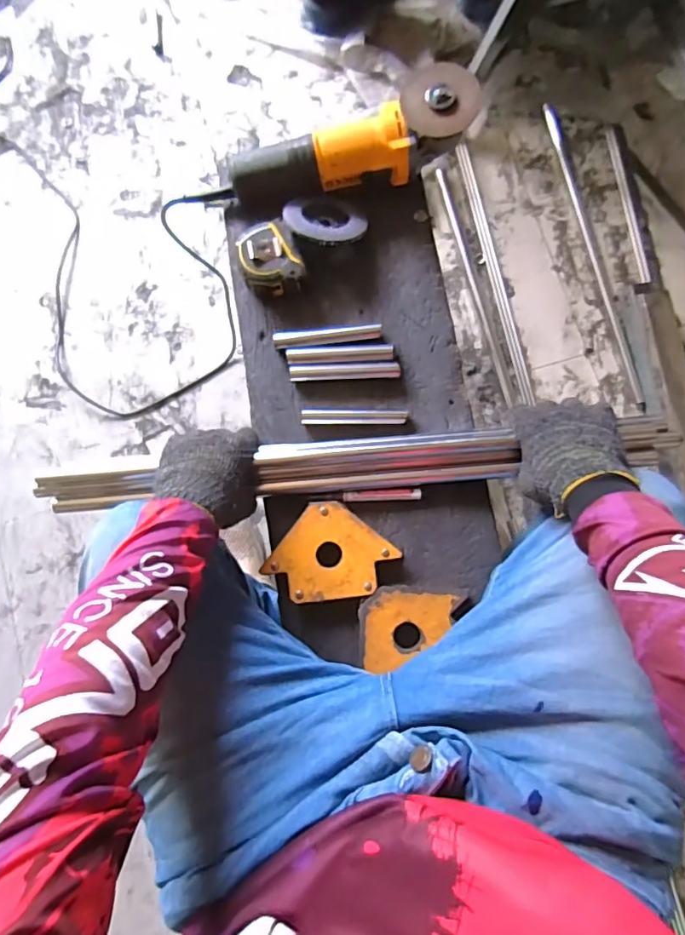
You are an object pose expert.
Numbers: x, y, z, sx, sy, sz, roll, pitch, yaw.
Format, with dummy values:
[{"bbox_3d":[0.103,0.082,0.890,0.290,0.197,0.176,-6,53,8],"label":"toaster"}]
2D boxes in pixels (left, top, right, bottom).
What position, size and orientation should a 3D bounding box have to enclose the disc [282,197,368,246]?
[{"bbox_3d":[-0.021,-0.282,0.587,0.095,0.009,0.078,11,58,-1],"label":"disc"}]

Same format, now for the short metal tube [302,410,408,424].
[{"bbox_3d":[0.013,-0.057,0.575,0.117,0.015,0.015,0,82,2],"label":"short metal tube"}]

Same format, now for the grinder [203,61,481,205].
[{"bbox_3d":[-0.005,-0.359,0.584,0.318,0.079,0.071,-12,82,14],"label":"grinder"}]

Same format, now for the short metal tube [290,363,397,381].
[{"bbox_3d":[0.003,-0.111,0.587,0.124,0.014,0.019,-3,82,2],"label":"short metal tube"}]

